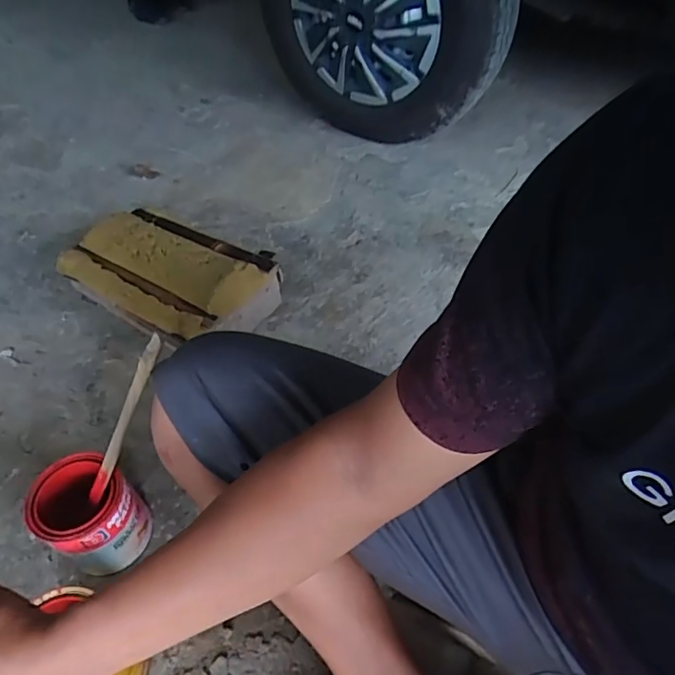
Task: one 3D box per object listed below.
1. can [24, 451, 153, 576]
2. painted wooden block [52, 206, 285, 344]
[{"bbox_3d":[-0.308,0.225,0.683,0.107,0.130,0.104,1,50,-1],"label":"can"},{"bbox_3d":[-0.292,-0.106,0.970,0.324,0.135,0.223,30,56,21],"label":"painted wooden block"}]

